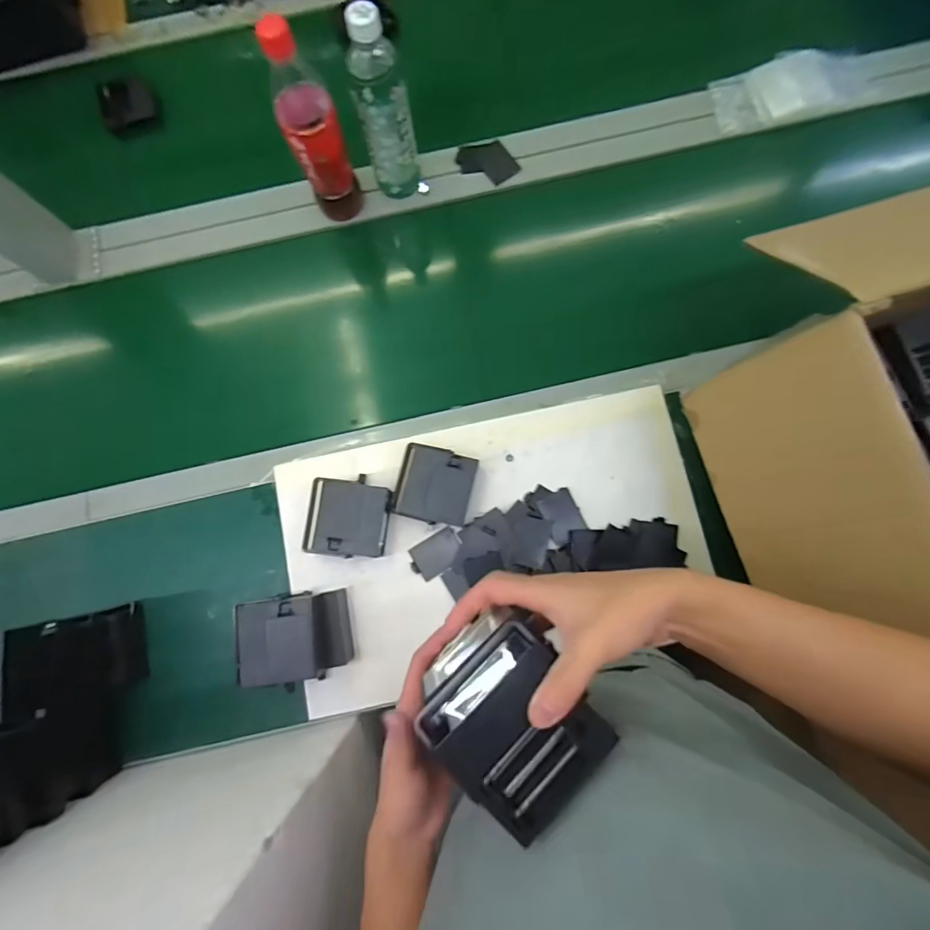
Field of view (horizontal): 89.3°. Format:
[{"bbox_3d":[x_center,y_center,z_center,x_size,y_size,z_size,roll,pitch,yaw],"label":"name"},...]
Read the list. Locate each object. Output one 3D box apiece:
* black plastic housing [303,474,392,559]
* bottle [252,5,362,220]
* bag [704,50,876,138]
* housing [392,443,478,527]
[{"bbox_3d":[-0.142,0.064,0.576,0.094,0.033,0.092,8,81,3],"label":"black plastic housing"},{"bbox_3d":[-0.180,-0.395,0.565,0.066,0.235,0.058,-26,81,-2],"label":"bottle"},{"bbox_3d":[0.465,-0.535,0.668,0.234,0.033,0.101,-9,80,0],"label":"bag"},{"bbox_3d":[-0.036,0.027,0.602,0.100,0.038,0.093,13,82,5],"label":"housing"}]

